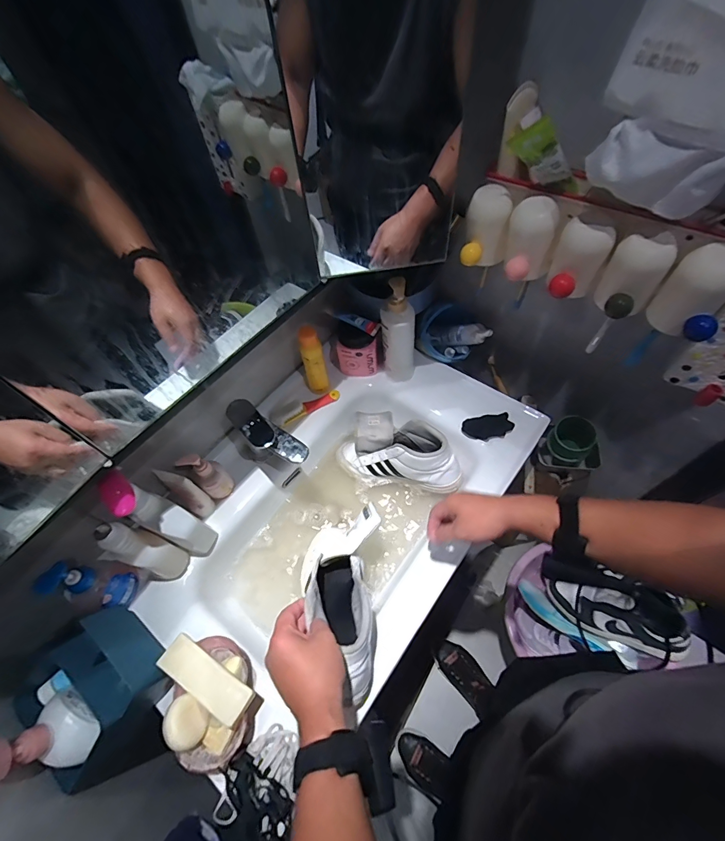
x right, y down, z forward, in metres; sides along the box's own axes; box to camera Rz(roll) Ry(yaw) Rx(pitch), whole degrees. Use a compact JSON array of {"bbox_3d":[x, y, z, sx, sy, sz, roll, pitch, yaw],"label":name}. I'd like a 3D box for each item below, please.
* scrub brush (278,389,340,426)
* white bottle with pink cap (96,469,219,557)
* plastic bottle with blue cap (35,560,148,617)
[{"bbox_3d":[-0.115,-0.032,0.853,0.141,0.034,0.031,-29,61,-13],"label":"scrub brush"},{"bbox_3d":[-0.312,0.154,0.622,0.072,0.267,0.059,29,65,20],"label":"white bottle with pink cap"},{"bbox_3d":[-0.420,0.254,0.614,0.067,0.147,0.077,13,60,12],"label":"plastic bottle with blue cap"}]

